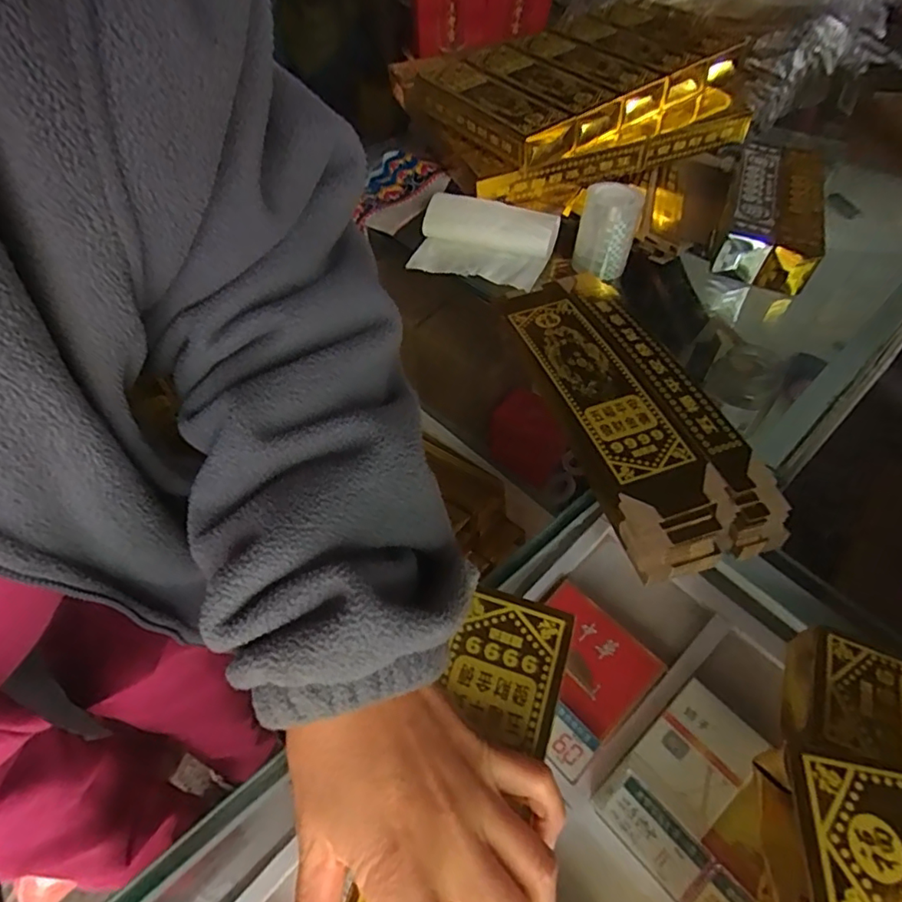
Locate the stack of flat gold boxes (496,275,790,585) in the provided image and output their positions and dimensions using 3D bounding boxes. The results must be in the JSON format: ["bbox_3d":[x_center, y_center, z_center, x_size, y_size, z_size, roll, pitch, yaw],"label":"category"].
[{"bbox_3d":[0.123,-0.036,0.402,0.100,0.035,0.261,-16,54,-11],"label":"stack of flat gold boxes"}]

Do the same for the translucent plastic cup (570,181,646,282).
[{"bbox_3d":[0.142,-0.203,0.513,0.051,0.070,0.051,7,53,6],"label":"translucent plastic cup"}]

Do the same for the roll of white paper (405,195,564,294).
[{"bbox_3d":[0.030,-0.199,0.537,0.125,0.046,0.086,18,55,14],"label":"roll of white paper"}]

